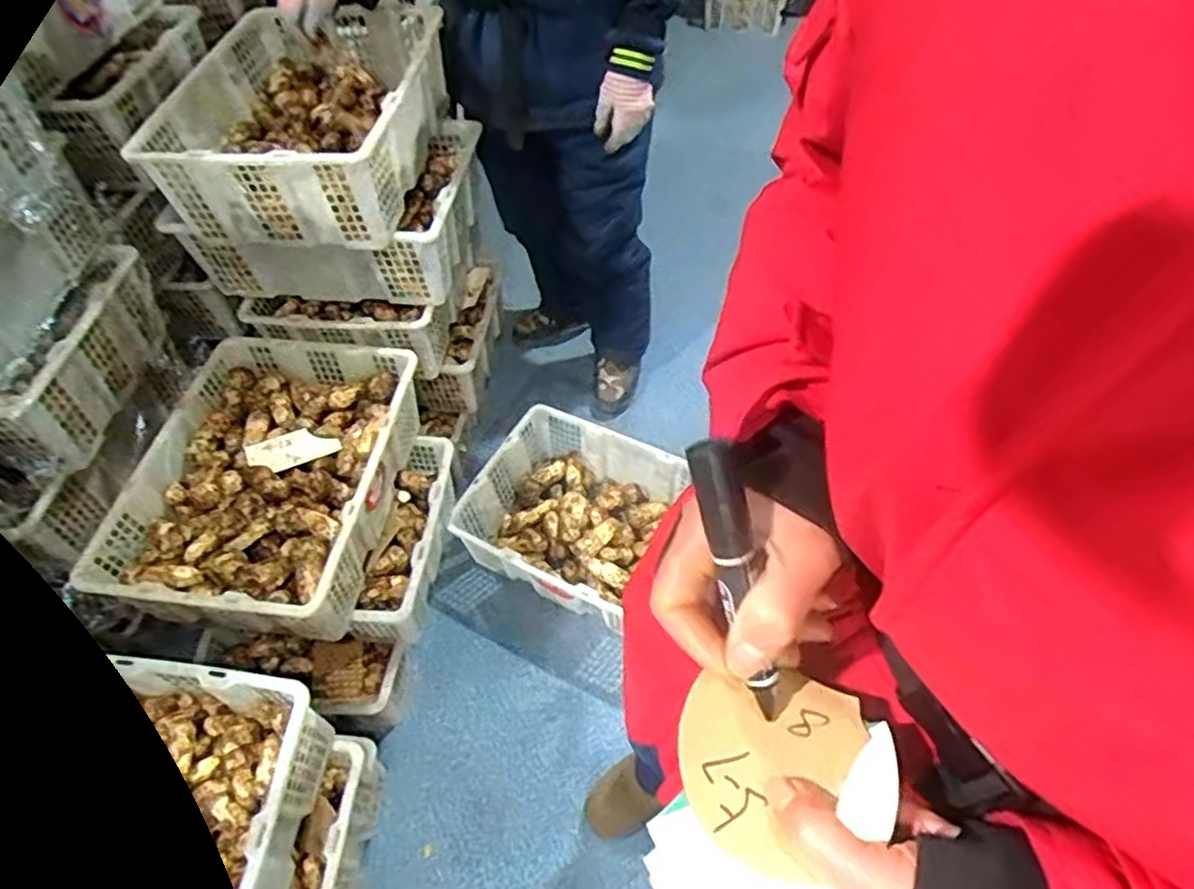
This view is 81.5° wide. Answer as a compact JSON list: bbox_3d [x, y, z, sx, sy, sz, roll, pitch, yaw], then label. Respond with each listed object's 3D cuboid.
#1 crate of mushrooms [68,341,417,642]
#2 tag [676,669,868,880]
[{"bbox_3d":[-0.492,0.058,1.088,0.356,0.151,0.469,6,55,7],"label":"crate of mushrooms"},{"bbox_3d":[0.070,0.137,0.310,0.077,0.004,0.078,15,67,40],"label":"tag"}]

